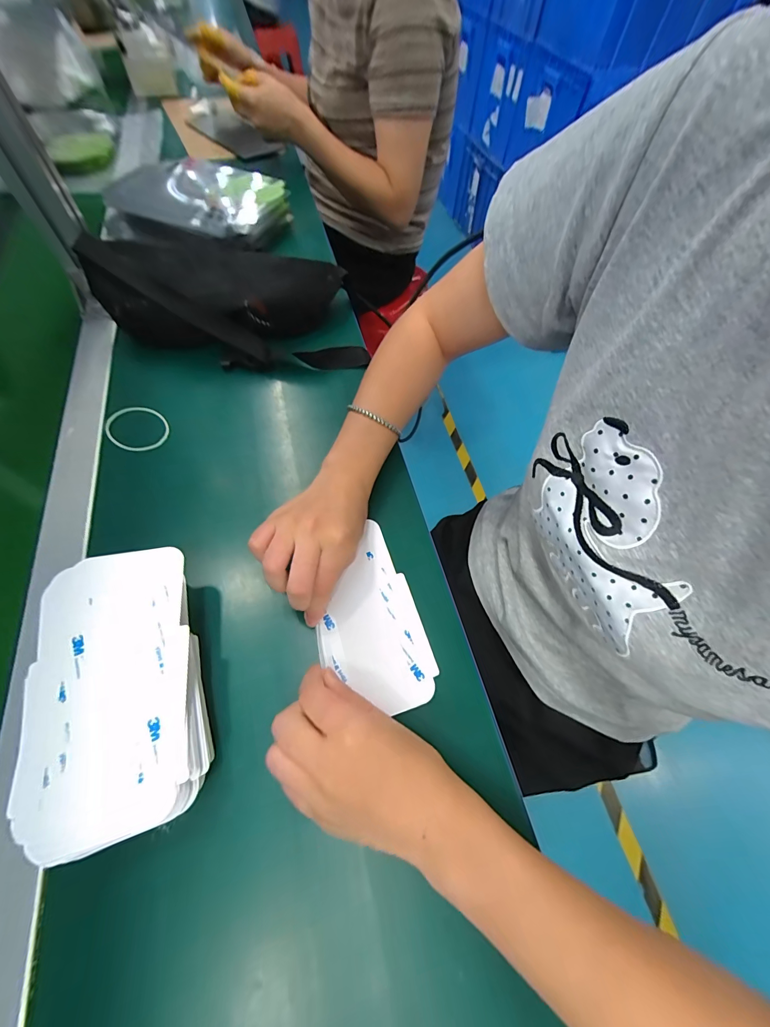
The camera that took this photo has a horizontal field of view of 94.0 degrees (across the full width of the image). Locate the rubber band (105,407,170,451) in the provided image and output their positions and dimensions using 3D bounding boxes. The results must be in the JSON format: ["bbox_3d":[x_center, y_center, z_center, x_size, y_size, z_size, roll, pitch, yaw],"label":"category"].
[{"bbox_3d":[-0.257,-0.089,0.372,0.065,0.008,0.052,38,65,13],"label":"rubber band"}]

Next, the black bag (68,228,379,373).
[{"bbox_3d":[-0.181,-0.249,0.429,0.277,0.092,0.149,-5,61,-6],"label":"black bag"}]

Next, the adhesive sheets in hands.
[{"bbox_3d":[-0.015,0.083,0.301,0.083,0.004,0.150,-13,63,-11],"label":"adhesive sheets in hands"}]

